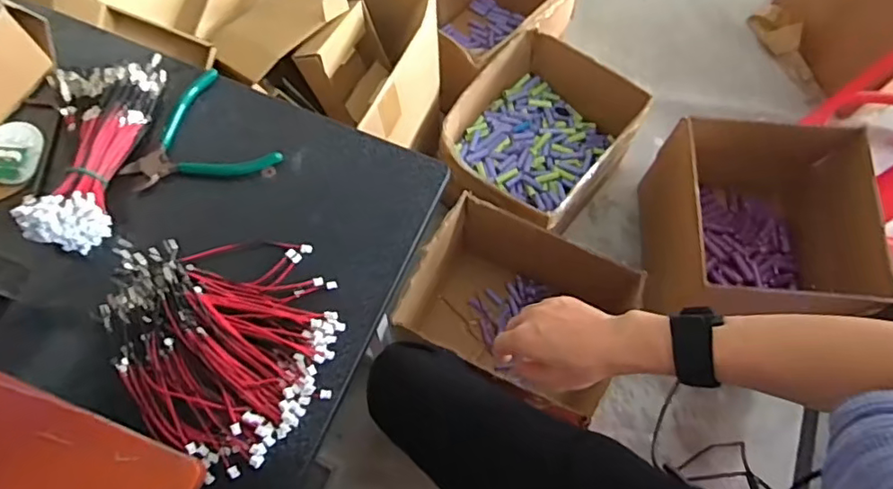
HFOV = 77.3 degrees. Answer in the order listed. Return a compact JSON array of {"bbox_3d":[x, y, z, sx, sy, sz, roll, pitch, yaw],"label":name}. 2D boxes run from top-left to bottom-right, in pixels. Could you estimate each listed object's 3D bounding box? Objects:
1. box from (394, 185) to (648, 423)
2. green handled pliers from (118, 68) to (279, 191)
[{"bbox_3d":[0.124,0.134,1.079,0.369,0.313,0.290,28,72,10],"label":"box"},{"bbox_3d":[-0.214,-0.082,0.465,0.110,0.026,0.106,-39,74,-13],"label":"green handled pliers"}]

